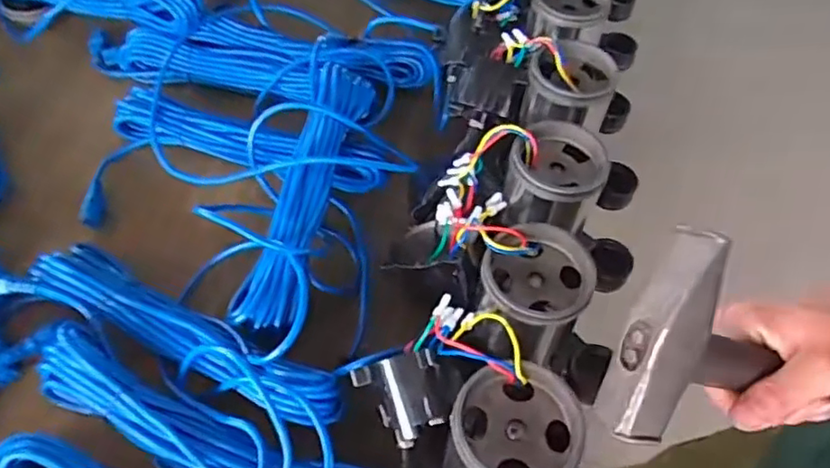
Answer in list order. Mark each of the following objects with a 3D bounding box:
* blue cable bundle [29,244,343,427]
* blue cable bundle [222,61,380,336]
[{"bbox_3d":[-0.221,0.091,0.583,0.342,0.051,0.075,24,57,12],"label":"blue cable bundle"},{"bbox_3d":[-0.116,-0.052,0.661,0.072,0.047,0.345,12,55,4],"label":"blue cable bundle"}]

